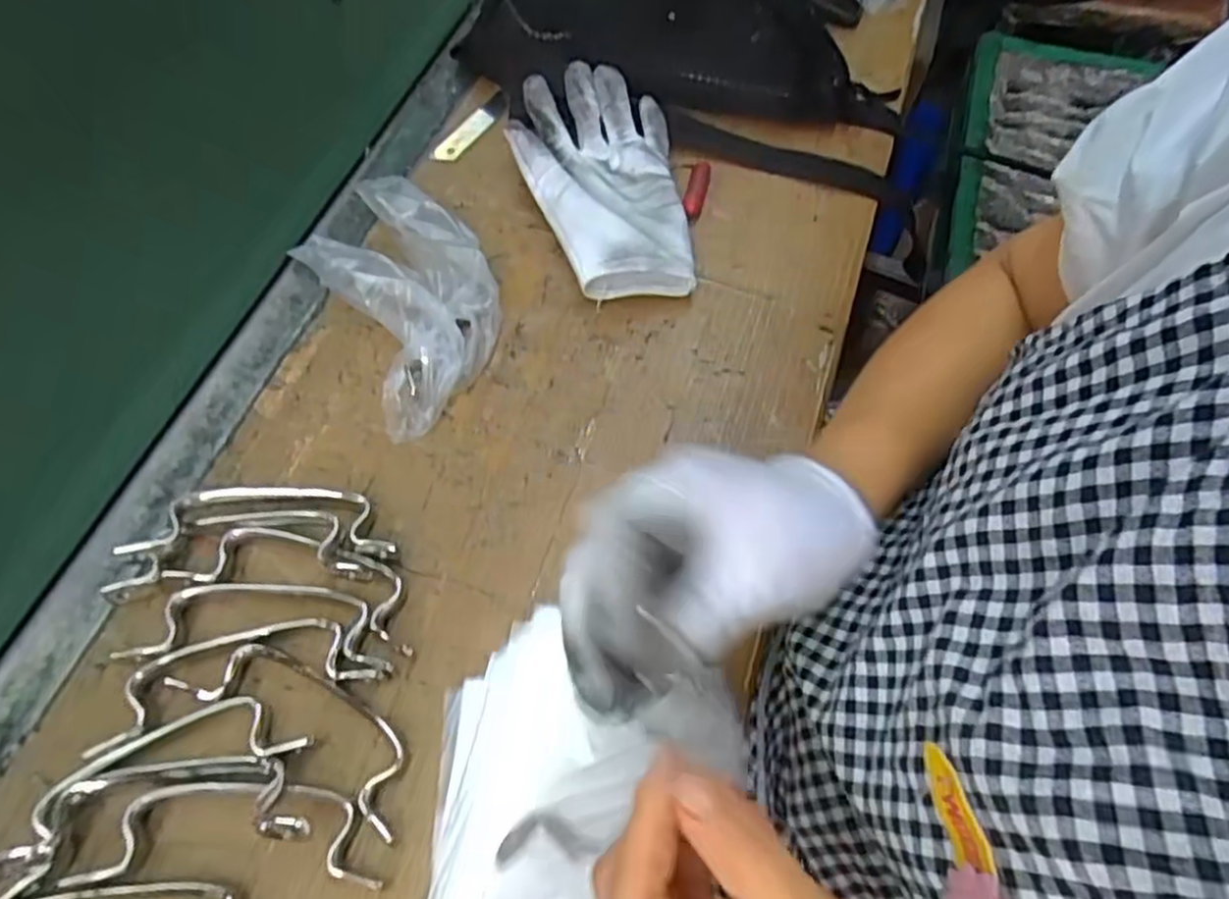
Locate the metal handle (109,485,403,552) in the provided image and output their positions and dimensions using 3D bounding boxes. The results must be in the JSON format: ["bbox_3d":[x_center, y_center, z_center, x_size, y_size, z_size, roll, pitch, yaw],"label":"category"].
[{"bbox_3d":[-0.180,0.037,0.374,0.130,0.022,0.038,-1,63,-3],"label":"metal handle"}]

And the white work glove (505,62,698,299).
[{"bbox_3d":[-0.010,-0.181,0.487,0.109,0.038,0.176,-7,64,-6],"label":"white work glove"}]

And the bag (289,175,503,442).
[{"bbox_3d":[-0.128,-0.103,0.446,0.099,0.031,0.177,-29,68,-16],"label":"bag"}]

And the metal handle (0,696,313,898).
[{"bbox_3d":[-0.205,0.145,0.323,0.125,0.013,0.043,-25,67,-14],"label":"metal handle"}]

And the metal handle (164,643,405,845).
[{"bbox_3d":[-0.144,0.126,0.333,0.128,0.009,0.039,29,66,12],"label":"metal handle"}]

